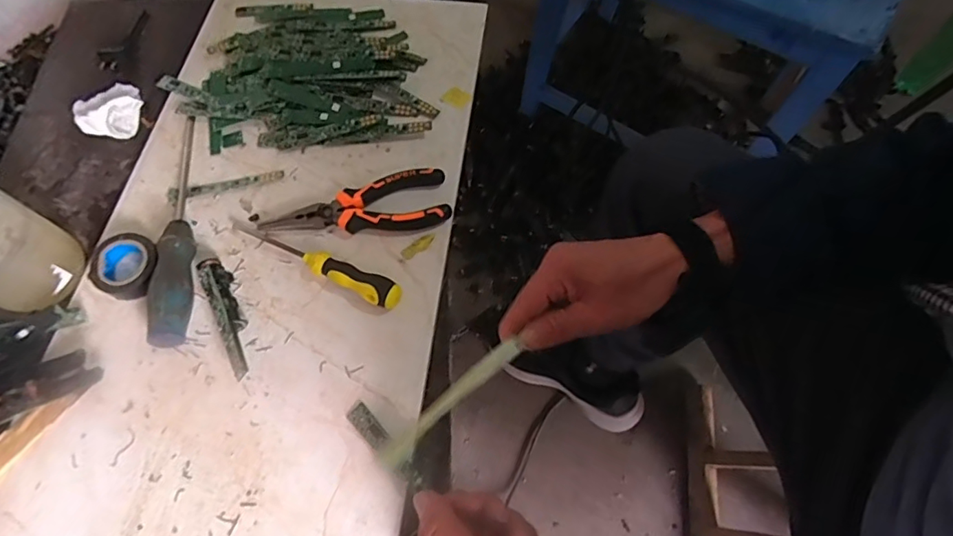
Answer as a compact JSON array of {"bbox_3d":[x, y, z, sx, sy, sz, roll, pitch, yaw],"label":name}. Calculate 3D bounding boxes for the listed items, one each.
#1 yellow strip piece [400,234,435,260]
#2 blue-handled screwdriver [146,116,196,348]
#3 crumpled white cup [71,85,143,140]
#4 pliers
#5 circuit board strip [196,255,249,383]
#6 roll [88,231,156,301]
[{"bbox_3d":[-0.050,-0.018,0.438,0.032,0.004,0.010,-31,68,-12],"label":"yellow strip piece"},{"bbox_3d":[-0.248,-0.043,0.432,0.023,0.034,0.227,-10,65,-2],"label":"blue-handled screwdriver"},{"bbox_3d":[-0.358,-0.156,0.501,0.059,0.021,0.066,-30,68,-11],"label":"crumpled white cup"},{"bbox_3d":[-0.100,-0.046,0.440,0.153,0.013,0.054,-16,66,-5],"label":"pliers"},{"bbox_3d":[-0.192,0.038,0.398,0.018,0.020,0.107,-26,67,-10],"label":"circuit board strip"},{"bbox_3d":[-0.285,-0.002,0.418,0.050,0.017,0.050,-1,65,2],"label":"roll"}]

